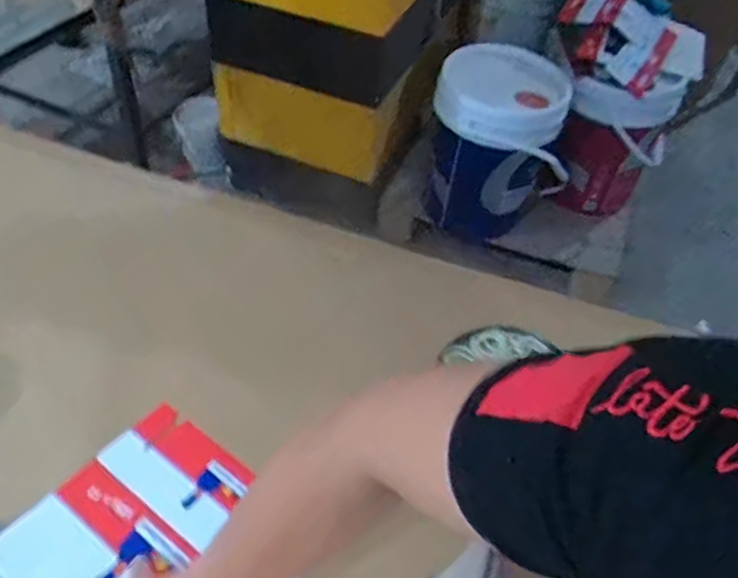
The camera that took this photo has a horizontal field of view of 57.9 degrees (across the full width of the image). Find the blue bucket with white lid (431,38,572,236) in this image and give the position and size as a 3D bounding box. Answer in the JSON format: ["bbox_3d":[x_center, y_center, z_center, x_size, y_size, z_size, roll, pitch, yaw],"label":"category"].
[{"bbox_3d":[0.311,-0.317,1.640,0.337,0.443,0.251,17,49,9],"label":"blue bucket with white lid"}]

